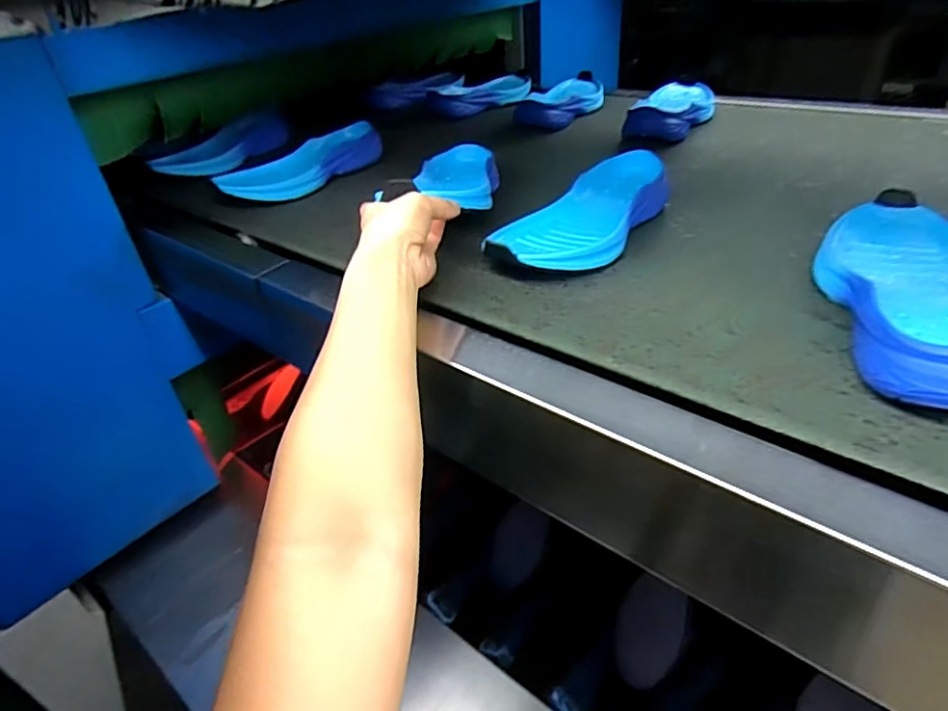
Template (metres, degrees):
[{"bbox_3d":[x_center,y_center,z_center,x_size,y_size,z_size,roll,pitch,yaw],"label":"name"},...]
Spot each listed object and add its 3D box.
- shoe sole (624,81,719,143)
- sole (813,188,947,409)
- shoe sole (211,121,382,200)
[{"bbox_3d":[0.285,-0.347,0.804,0.089,0.043,0.247,12,39,23],"label":"shoe sole"},{"bbox_3d":[0.287,-0.045,0.376,0.097,0.036,0.256,11,38,22],"label":"sole"},{"bbox_3d":[-0.214,-0.246,0.725,0.087,0.039,0.231,18,41,29],"label":"shoe sole"}]

